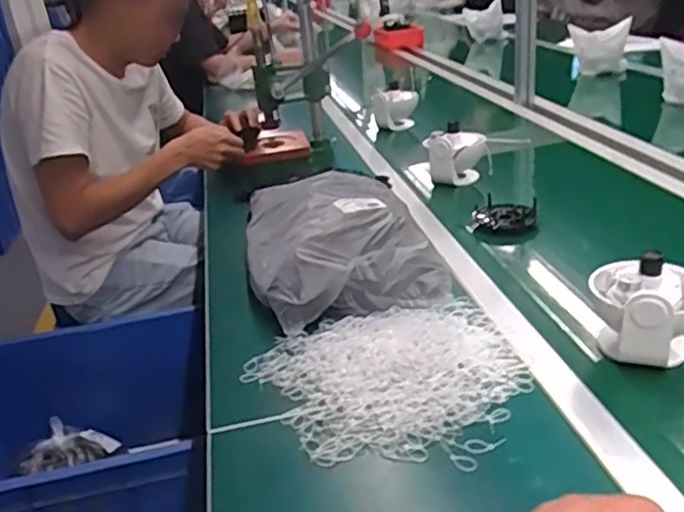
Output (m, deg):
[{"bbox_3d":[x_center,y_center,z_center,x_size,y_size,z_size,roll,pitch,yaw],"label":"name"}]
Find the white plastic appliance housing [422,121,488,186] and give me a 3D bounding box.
[{"bbox_3d":[0.219,-0.189,1.294,0.116,0.110,0.074,-2,25,11],"label":"white plastic appliance housing"}]

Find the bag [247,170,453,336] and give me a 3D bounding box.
[{"bbox_3d":[-0.015,-0.026,0.970,0.245,0.096,0.348,-11,25,-8],"label":"bag"}]

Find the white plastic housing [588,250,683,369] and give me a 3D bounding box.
[{"bbox_3d":[0.332,0.056,0.723,0.112,0.108,0.112,5,28,25],"label":"white plastic housing"}]

